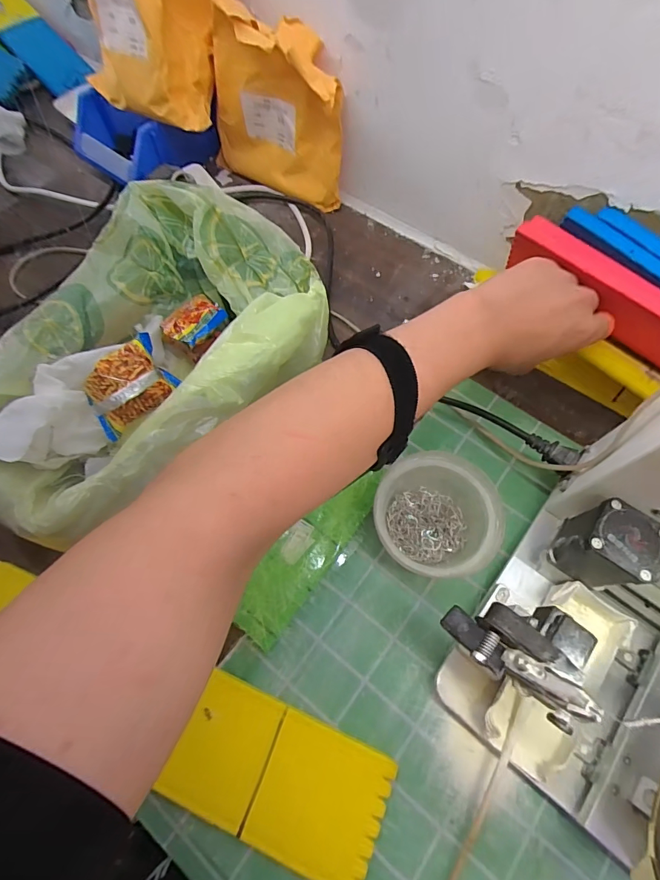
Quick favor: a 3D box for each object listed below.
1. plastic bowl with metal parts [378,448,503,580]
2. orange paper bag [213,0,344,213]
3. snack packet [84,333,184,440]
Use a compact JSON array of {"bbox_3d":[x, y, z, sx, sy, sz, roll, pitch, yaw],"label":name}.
[{"bbox_3d":[0.086,0.064,0.349,0.096,0.049,0.097,0,67,0],"label":"plastic bowl with metal parts"},{"bbox_3d":[-0.059,-0.370,0.478,0.177,0.163,0.052,35,71,14],"label":"orange paper bag"},{"bbox_3d":[-0.160,-0.045,0.329,0.042,0.047,0.076,40,73,16],"label":"snack packet"}]

